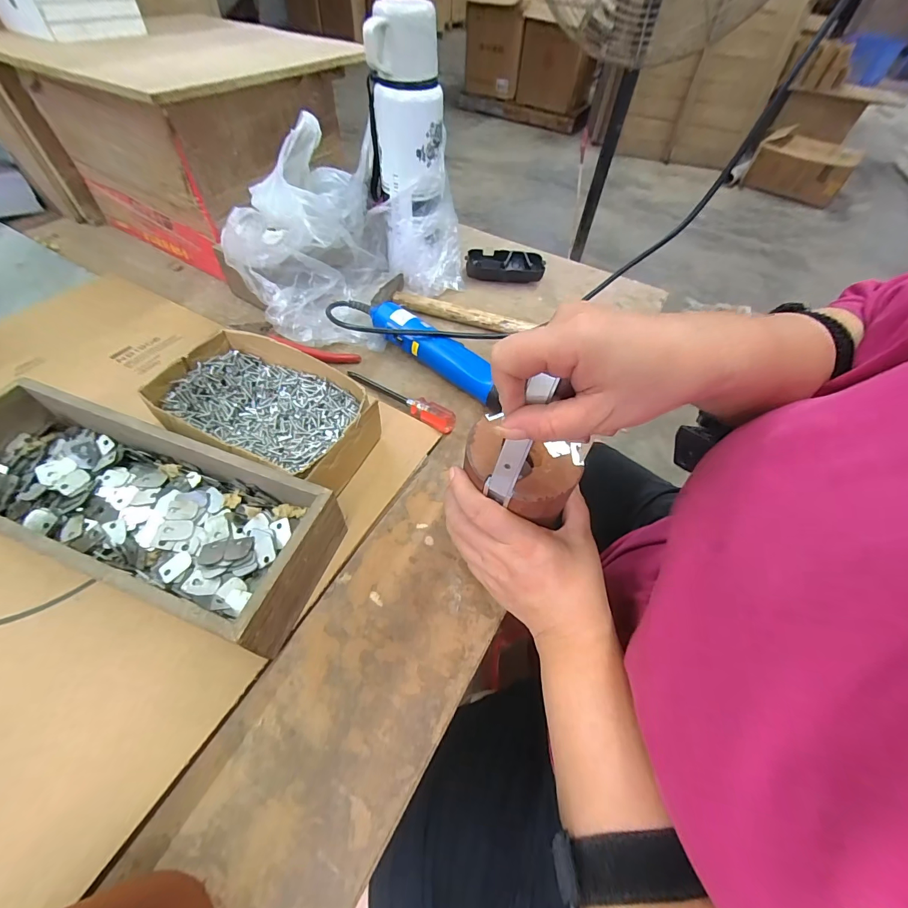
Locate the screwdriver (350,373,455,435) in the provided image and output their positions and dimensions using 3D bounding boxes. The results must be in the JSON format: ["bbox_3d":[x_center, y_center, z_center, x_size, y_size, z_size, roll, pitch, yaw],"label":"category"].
[{"bbox_3d":[-0.060,-0.059,0.402,0.134,0.020,0.021,28,57,16],"label":"screwdriver"}]

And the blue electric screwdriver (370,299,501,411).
[{"bbox_3d":[-0.022,-0.114,0.435,0.192,0.041,0.035,36,59,20],"label":"blue electric screwdriver"}]

